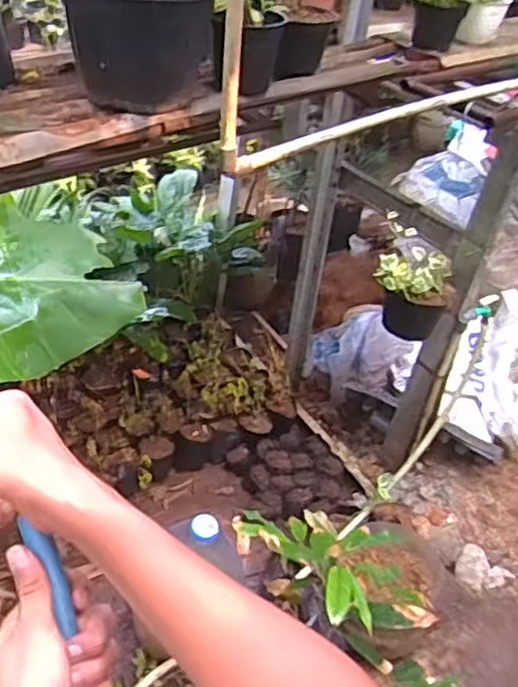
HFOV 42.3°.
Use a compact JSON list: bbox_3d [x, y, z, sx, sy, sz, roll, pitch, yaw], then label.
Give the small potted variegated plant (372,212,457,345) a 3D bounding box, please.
[{"bbox_3d":[0.386,-0.146,1.691,0.209,0.224,0.232,16,38,12],"label":"small potted variegated plant"}]

